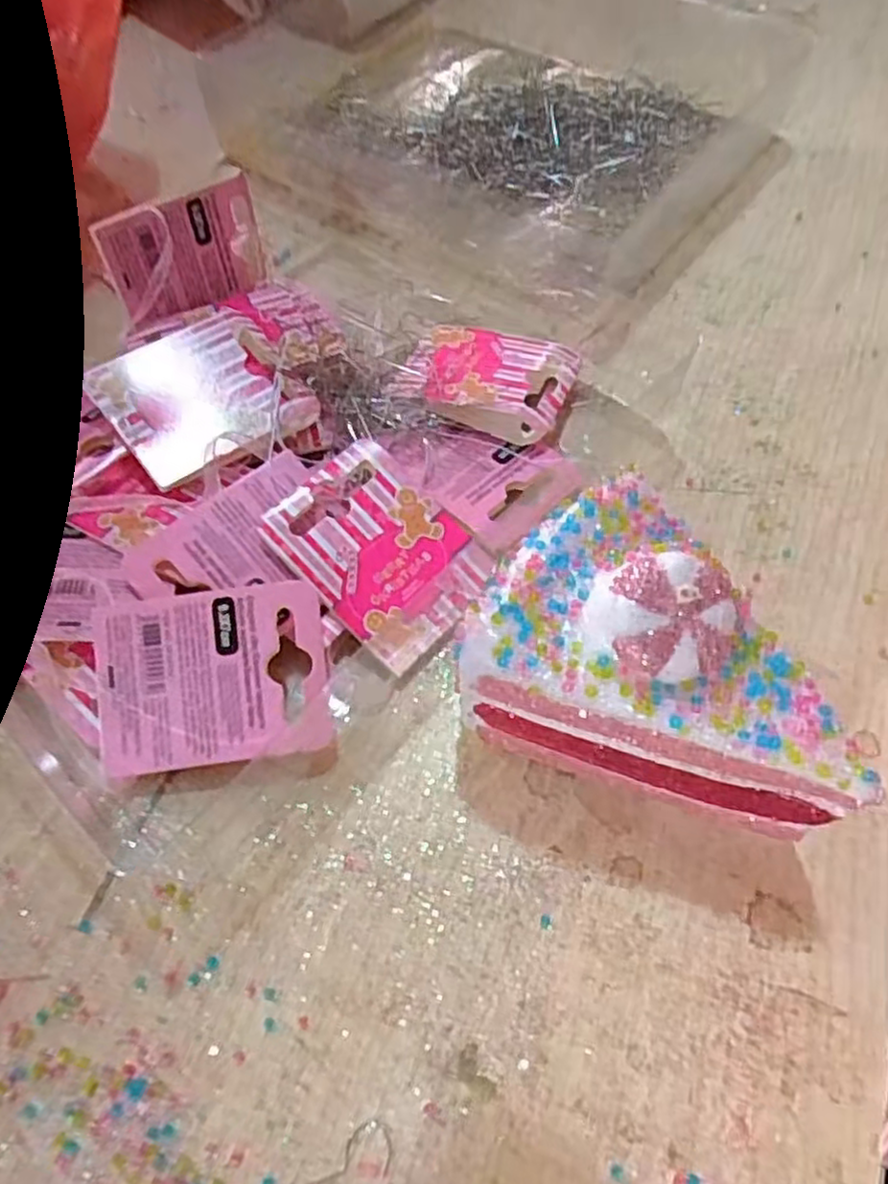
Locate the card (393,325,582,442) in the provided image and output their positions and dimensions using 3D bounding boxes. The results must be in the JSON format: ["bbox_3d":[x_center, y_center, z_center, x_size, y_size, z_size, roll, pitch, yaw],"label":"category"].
[{"bbox_3d":[0.015,-0.073,0.250,0.056,0.014,0.049,12,61,8],"label":"card"}]

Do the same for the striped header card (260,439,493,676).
[{"bbox_3d":[-0.017,-0.012,0.210,0.046,0.004,0.059,-38,86,-17],"label":"striped header card"}]

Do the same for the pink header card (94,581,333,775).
[{"bbox_3d":[-0.060,0.022,0.191,0.058,0.006,0.043,-7,81,-2],"label":"pink header card"}]

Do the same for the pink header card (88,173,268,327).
[{"bbox_3d":[-0.090,-0.118,0.256,0.055,0.038,0.006,-33,59,-22],"label":"pink header card"}]

